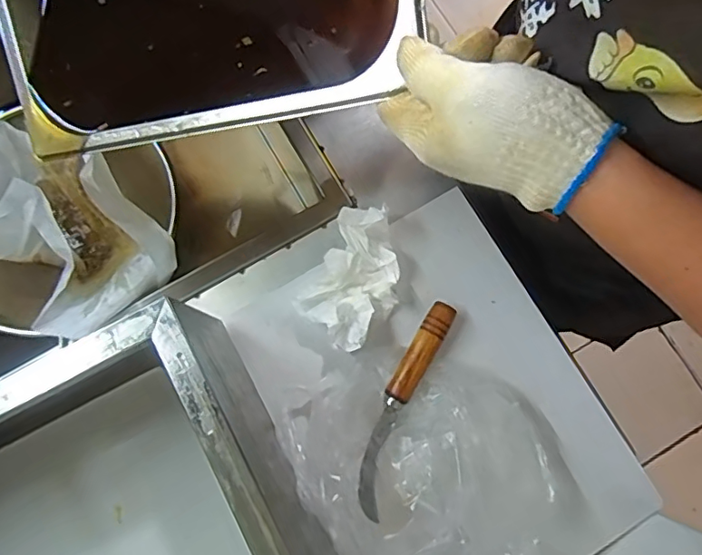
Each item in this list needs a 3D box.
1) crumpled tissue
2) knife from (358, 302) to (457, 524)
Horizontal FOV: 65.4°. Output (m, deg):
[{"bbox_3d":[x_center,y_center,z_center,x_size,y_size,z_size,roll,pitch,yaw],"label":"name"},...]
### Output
[{"bbox_3d":[0.006,-0.001,0.495,0.080,0.043,0.128,25,80,4],"label":"crumpled tissue"},{"bbox_3d":[0.044,0.111,0.487,0.030,0.031,0.191,23,80,4],"label":"knife"}]

